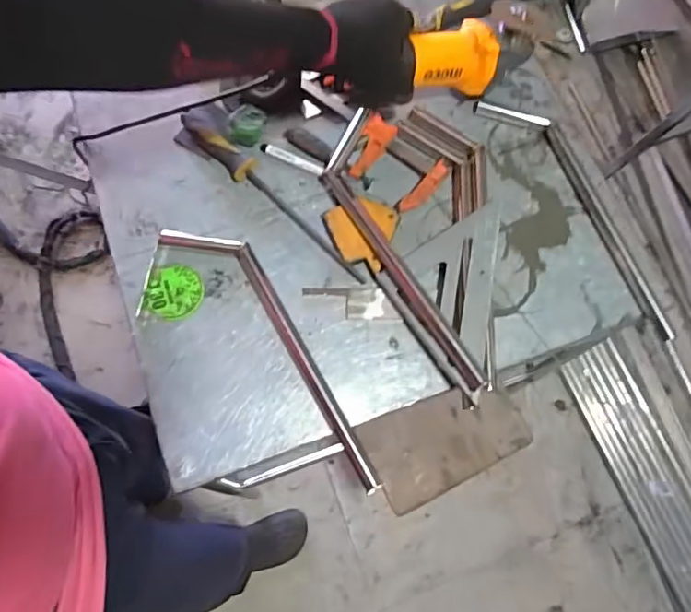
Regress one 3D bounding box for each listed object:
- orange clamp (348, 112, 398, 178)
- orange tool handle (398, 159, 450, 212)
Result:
[{"bbox_3d":[0.032,-0.192,0.652,0.036,0.016,0.089,24,72,6],"label":"orange clamp"},{"bbox_3d":[0.096,-0.144,0.648,0.018,0.017,0.084,40,75,10],"label":"orange tool handle"}]

